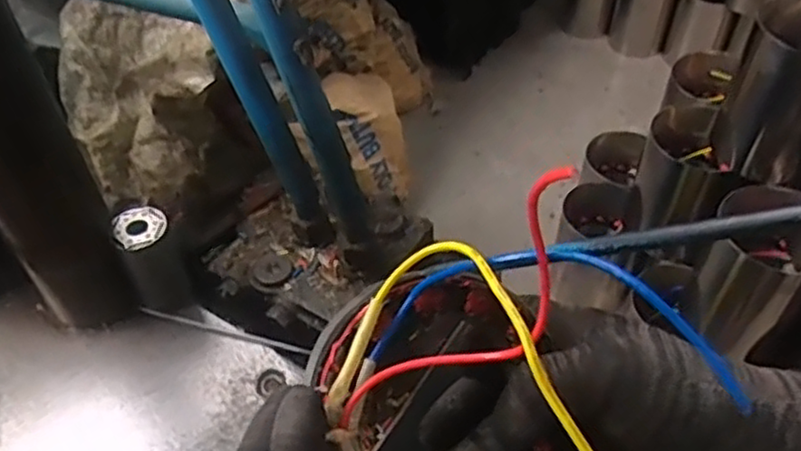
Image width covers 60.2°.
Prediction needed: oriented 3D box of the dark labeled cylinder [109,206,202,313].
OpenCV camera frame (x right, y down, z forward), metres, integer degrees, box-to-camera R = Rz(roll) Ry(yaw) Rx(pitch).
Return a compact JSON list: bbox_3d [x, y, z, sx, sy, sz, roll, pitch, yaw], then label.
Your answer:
[{"bbox_3d":[-0.172,0.026,0.485,0.038,0.073,0.044,-22,50,-17],"label":"dark labeled cylinder"}]

